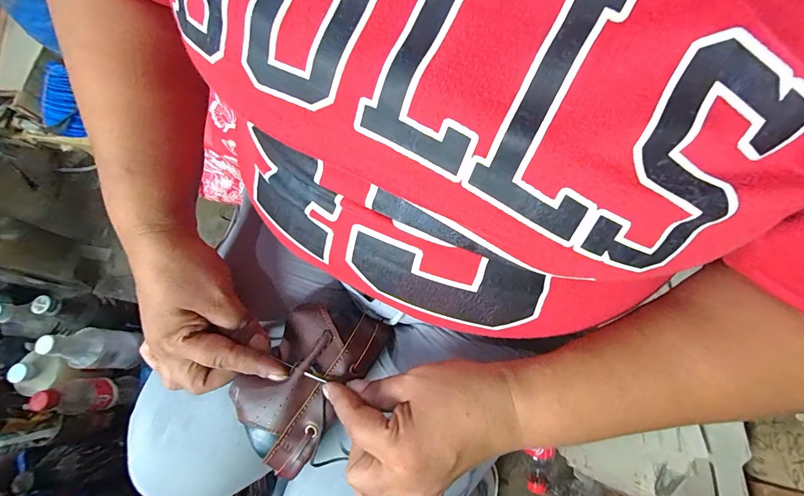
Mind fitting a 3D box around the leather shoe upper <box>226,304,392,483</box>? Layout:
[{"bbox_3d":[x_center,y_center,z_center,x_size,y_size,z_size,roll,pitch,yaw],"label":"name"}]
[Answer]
[{"bbox_3d":[-0.071,0.100,0.288,0.076,0.055,0.124,32,76,11],"label":"leather shoe upper"}]

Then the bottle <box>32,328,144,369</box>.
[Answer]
[{"bbox_3d":[-0.531,0.174,0.624,0.055,0.163,0.067,0,73,2],"label":"bottle"}]

